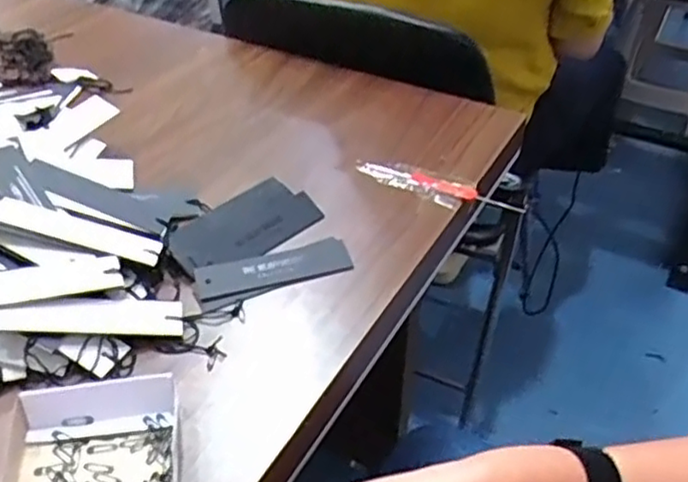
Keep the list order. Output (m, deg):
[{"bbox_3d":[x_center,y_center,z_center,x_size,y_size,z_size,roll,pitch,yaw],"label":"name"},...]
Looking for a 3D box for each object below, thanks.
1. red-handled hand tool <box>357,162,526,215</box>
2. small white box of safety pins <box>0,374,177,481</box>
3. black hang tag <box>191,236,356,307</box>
[{"bbox_3d":[0.086,-0.052,0.645,0.164,0.010,0.023,19,44,22],"label":"red-handled hand tool"},{"bbox_3d":[-0.153,0.135,0.407,0.100,0.025,0.105,-7,41,-7],"label":"small white box of safety pins"},{"bbox_3d":[-0.056,0.025,0.557,0.123,0.004,0.039,-14,54,-16],"label":"black hang tag"}]

